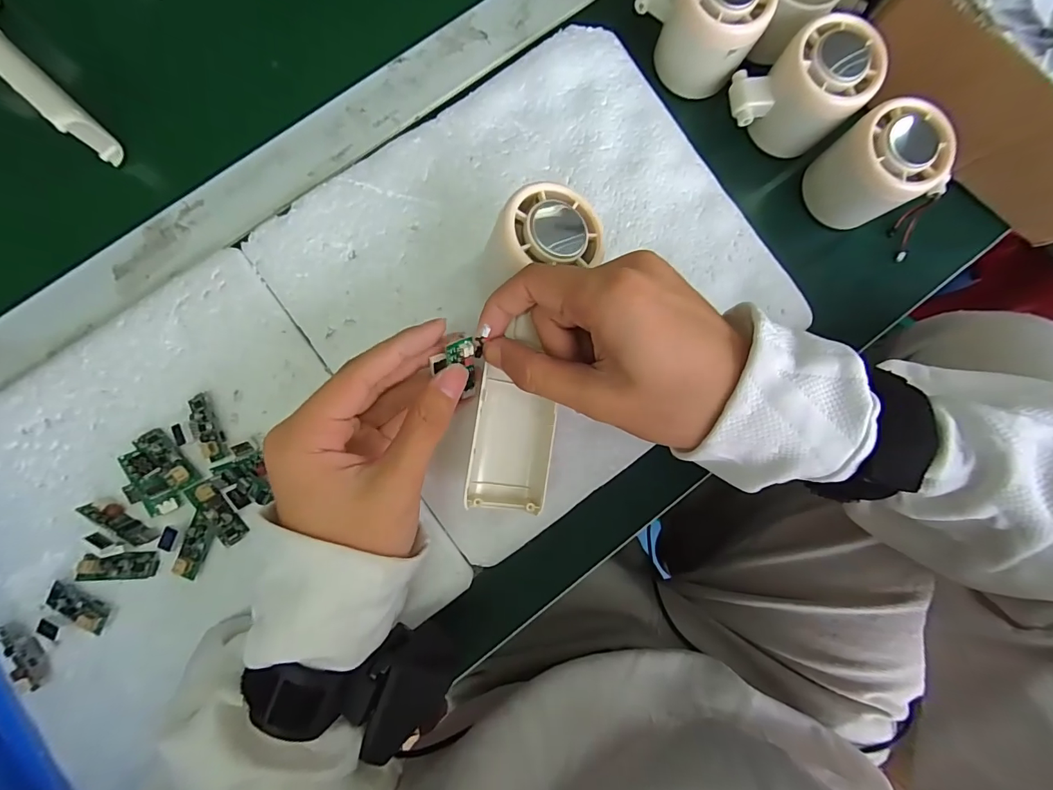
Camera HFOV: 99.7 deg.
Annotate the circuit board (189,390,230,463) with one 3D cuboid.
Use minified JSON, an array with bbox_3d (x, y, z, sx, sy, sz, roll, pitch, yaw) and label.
[{"bbox_3d":[-0.182,0.018,0.253,0.014,0.006,0.040,-21,87,-5],"label":"circuit board"}]

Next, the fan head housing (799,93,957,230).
[{"bbox_3d":[0.222,-0.141,0.277,0.064,0.059,0.056,-24,89,-5],"label":"fan head housing"}]

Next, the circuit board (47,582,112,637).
[{"bbox_3d":[-0.246,0.117,0.242,0.036,0.006,0.015,25,84,-2],"label":"circuit board"}]

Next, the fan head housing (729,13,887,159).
[{"bbox_3d":[0.167,-0.182,0.272,0.072,0.049,0.056,-22,88,-5],"label":"fan head housing"}]

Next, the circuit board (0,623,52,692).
[{"bbox_3d":[-0.271,0.139,0.239,0.016,0.004,0.038,-33,89,-6],"label":"circuit board"}]

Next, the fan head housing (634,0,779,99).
[{"bbox_3d":[0.104,-0.230,0.270,0.075,0.049,0.053,22,85,-3],"label":"fan head housing"}]

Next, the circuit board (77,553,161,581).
[{"bbox_3d":[-0.226,0.095,0.245,0.040,0.005,0.014,0,86,-4],"label":"circuit board"}]

